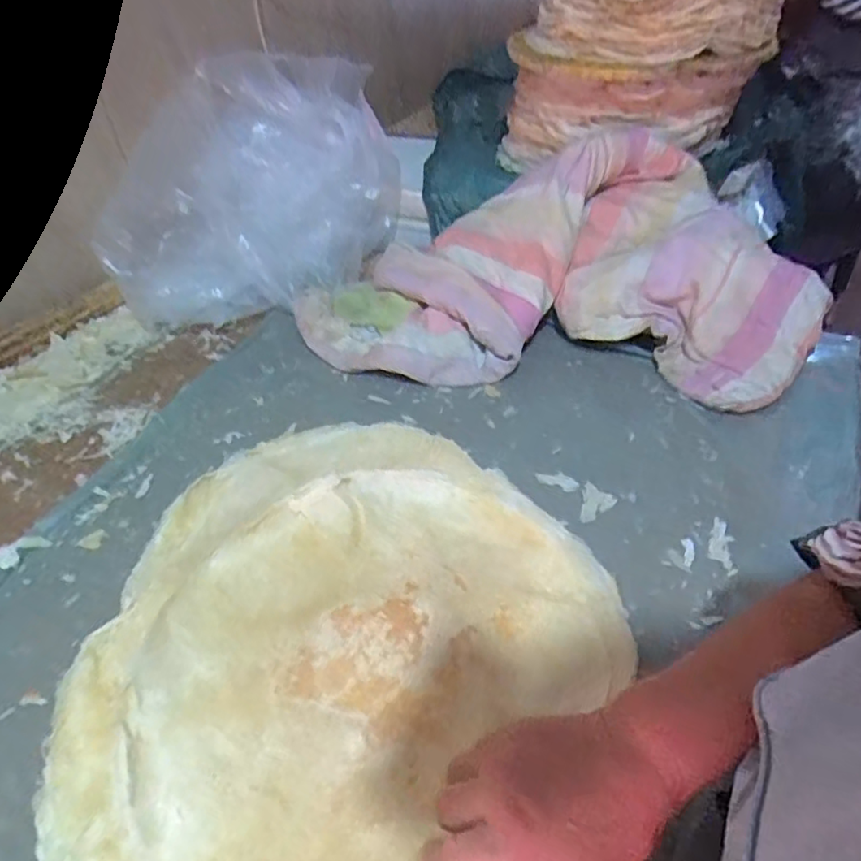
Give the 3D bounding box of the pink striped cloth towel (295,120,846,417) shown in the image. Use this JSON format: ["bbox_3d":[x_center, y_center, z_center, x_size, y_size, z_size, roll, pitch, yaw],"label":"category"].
[{"bbox_3d":[0.171,-0.255,0.883,0.699,0.166,0.444,7,43,15],"label":"pink striped cloth towel"}]

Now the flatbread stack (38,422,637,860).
[{"bbox_3d":[-0.088,0.162,0.500,0.474,0.070,0.444,27,51,33],"label":"flatbread stack"}]

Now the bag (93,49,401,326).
[{"bbox_3d":[-0.271,-0.397,1.006,0.316,0.292,0.456,11,44,19],"label":"bag"}]

